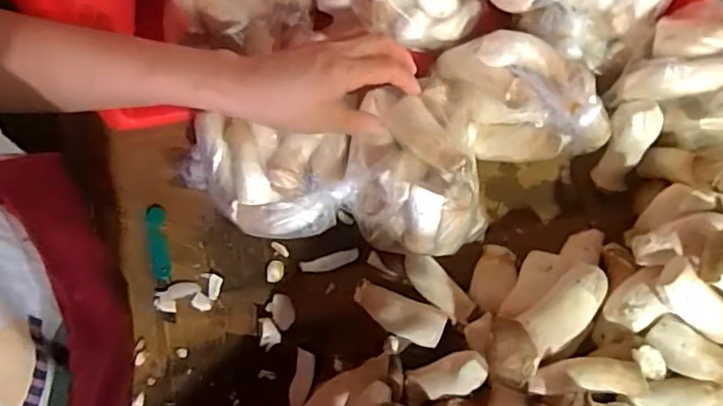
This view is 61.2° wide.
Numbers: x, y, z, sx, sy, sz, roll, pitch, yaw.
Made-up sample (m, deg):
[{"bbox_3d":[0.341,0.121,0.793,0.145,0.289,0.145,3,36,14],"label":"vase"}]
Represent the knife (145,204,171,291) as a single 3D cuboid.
[{"bbox_3d":[-0.203,0.044,0.611,0.020,0.004,0.085,-9,78,-3],"label":"knife"}]

